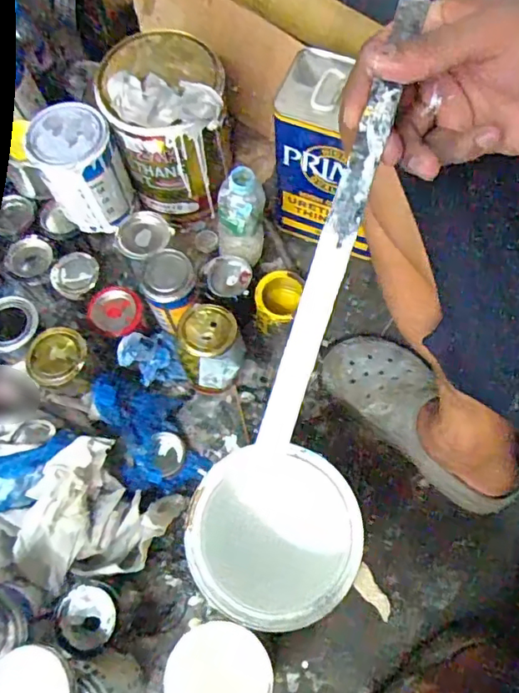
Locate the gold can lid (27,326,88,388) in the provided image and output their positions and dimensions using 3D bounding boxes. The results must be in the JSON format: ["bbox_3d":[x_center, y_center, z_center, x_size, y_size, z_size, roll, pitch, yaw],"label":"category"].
[{"bbox_3d":[-0.245,0.012,0.654,0.069,0.010,0.073,-1,70,2],"label":"gold can lid"}]

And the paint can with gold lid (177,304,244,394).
[{"bbox_3d":[-0.065,0.005,0.713,0.081,0.125,0.076,-1,70,2],"label":"paint can with gold lid"}]

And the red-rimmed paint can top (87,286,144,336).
[{"bbox_3d":[-0.196,-0.048,0.740,0.069,0.007,0.068,17,79,-21],"label":"red-rimmed paint can top"}]

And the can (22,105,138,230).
[{"bbox_3d":[-0.232,-0.233,0.726,0.097,0.141,0.105,-1,70,2],"label":"can"}]

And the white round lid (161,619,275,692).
[{"bbox_3d":[-0.040,0.329,0.535,0.103,0.010,0.100,-1,70,2],"label":"white round lid"}]

